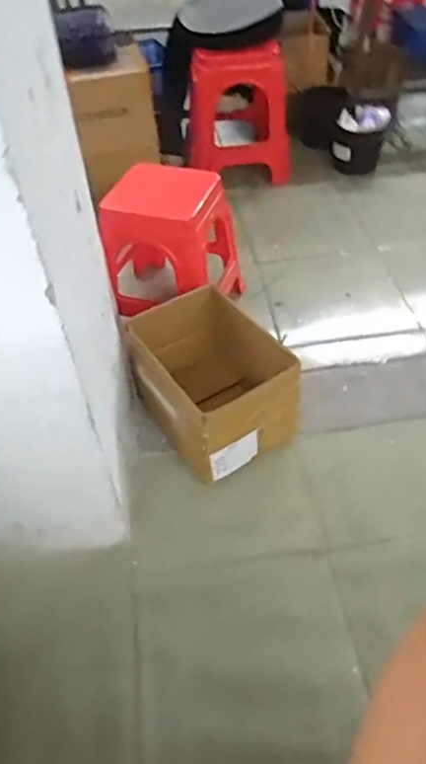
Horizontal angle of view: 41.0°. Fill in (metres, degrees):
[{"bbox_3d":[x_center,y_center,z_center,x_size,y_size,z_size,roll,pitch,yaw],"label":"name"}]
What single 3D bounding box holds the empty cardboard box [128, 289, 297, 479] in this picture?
[{"bbox_3d":[0.001,0.001,1.342,0.275,0.243,0.379,-27,52,-21],"label":"empty cardboard box"}]

